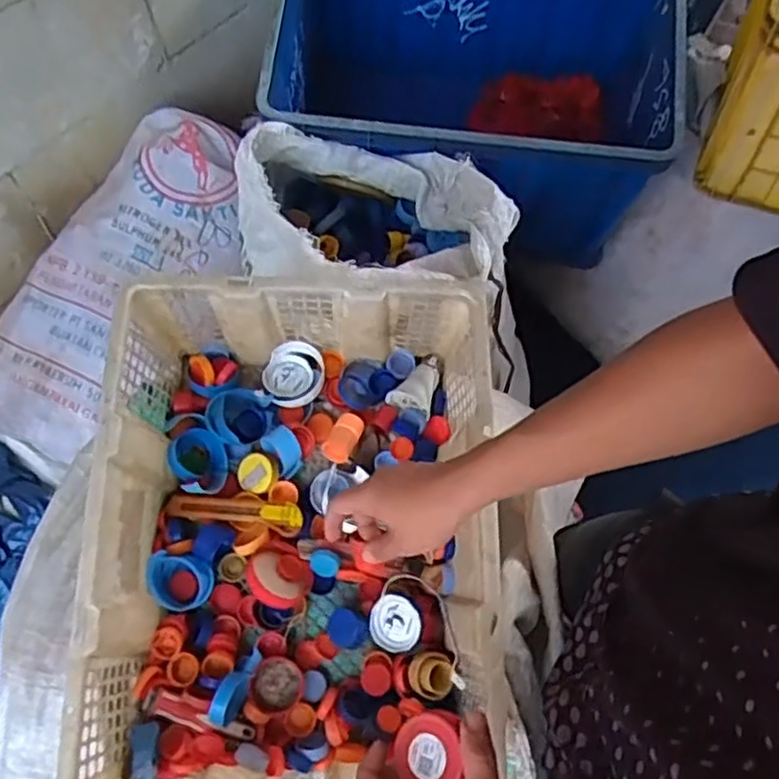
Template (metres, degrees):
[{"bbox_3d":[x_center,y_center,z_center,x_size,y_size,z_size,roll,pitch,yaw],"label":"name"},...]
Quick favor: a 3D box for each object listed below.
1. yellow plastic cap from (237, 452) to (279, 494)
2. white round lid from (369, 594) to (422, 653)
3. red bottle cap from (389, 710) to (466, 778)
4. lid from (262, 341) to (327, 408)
[{"bbox_3d":[-0.143,0.091,0.771,0.046,0.013,0.043,-33,80,3],"label":"yellow plastic cap"},{"bbox_3d":[0.005,0.236,0.717,0.054,0.005,0.054,-1,86,22],"label":"white round lid"},{"bbox_3d":[0.026,0.241,0.471,0.046,0.017,0.055,-2,76,27],"label":"red bottle cap"},{"bbox_3d":[-0.107,-0.015,0.798,0.069,0.028,0.075,0,62,0],"label":"lid"}]

